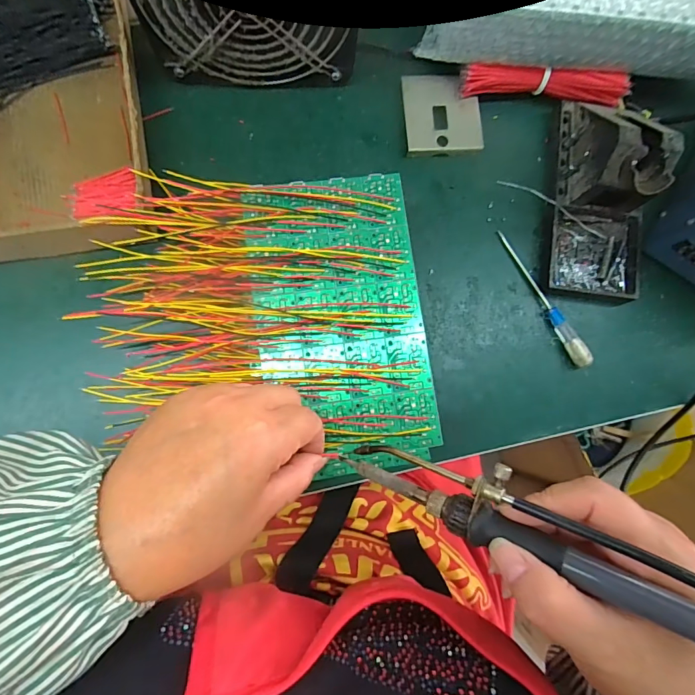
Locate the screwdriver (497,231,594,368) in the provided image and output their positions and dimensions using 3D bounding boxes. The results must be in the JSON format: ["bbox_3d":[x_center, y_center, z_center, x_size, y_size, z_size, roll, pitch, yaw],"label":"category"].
[{"bbox_3d":[0.159,-0.040,0.338,0.011,0.016,0.124,-29,86,-7],"label":"screwdriver"}]

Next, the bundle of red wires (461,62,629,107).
[{"bbox_3d":[0.158,-0.210,0.341,0.133,0.027,0.017,2,83,-3],"label":"bundle of red wires"}]

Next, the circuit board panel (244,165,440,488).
[{"bbox_3d":[-0.004,-0.018,0.259,0.101,0.009,0.175,-8,87,-4],"label":"circuit board panel"}]

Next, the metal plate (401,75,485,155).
[{"bbox_3d":[0.078,-0.192,0.347,0.063,0.010,0.063,0,87,-6],"label":"metal plate"}]

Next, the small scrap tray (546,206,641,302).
[{"bbox_3d":[0.201,-0.077,0.344,0.072,0.016,0.068,6,83,-3],"label":"small scrap tray"}]

